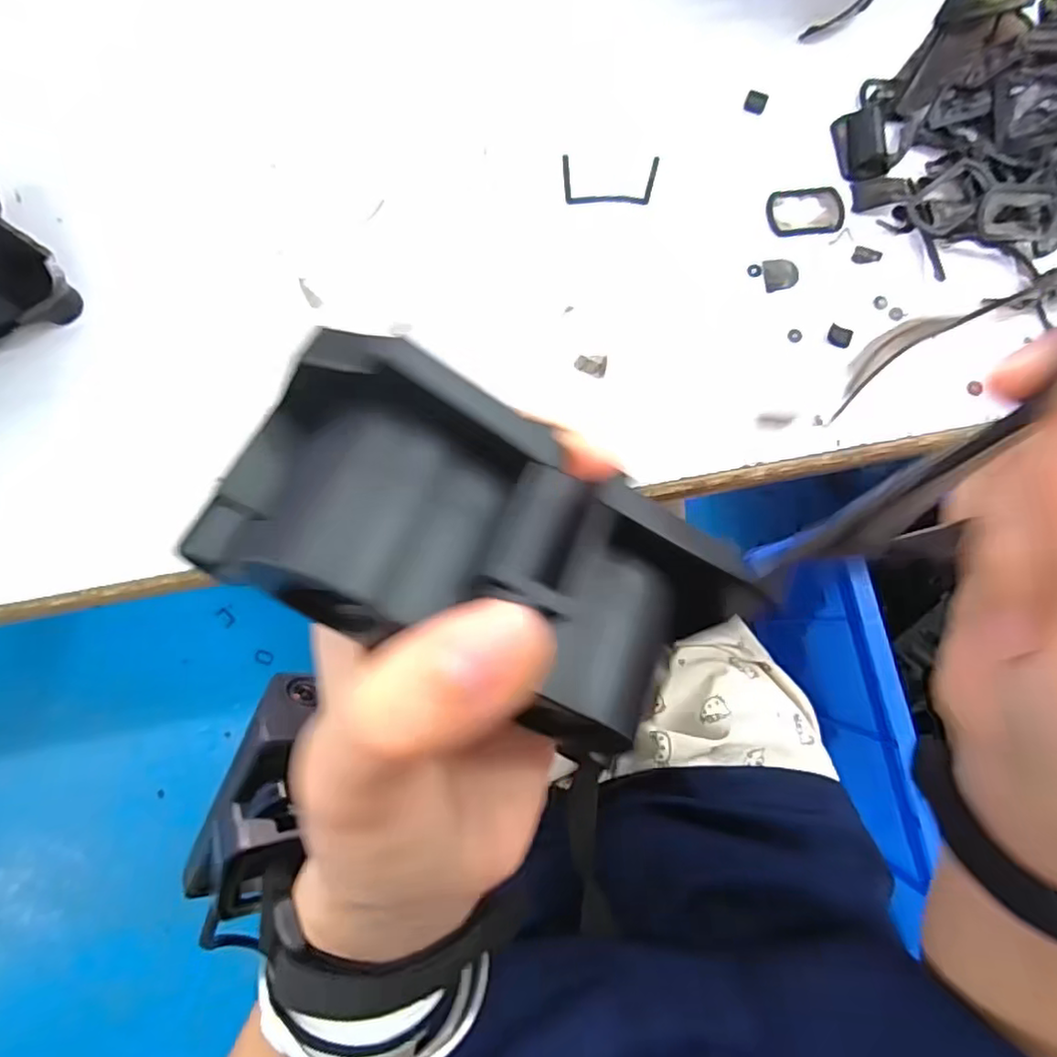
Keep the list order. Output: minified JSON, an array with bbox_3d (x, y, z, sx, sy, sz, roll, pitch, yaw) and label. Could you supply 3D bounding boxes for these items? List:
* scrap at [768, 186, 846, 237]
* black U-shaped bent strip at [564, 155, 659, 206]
[{"bbox_3d":[0.091,-0.105,0.206,0.025,0.004,0.017,-5,82,2],"label":"scrap"},{"bbox_3d":[0.027,-0.117,0.210,0.032,0.004,0.017,4,82,3],"label":"black U-shaped bent strip"}]

